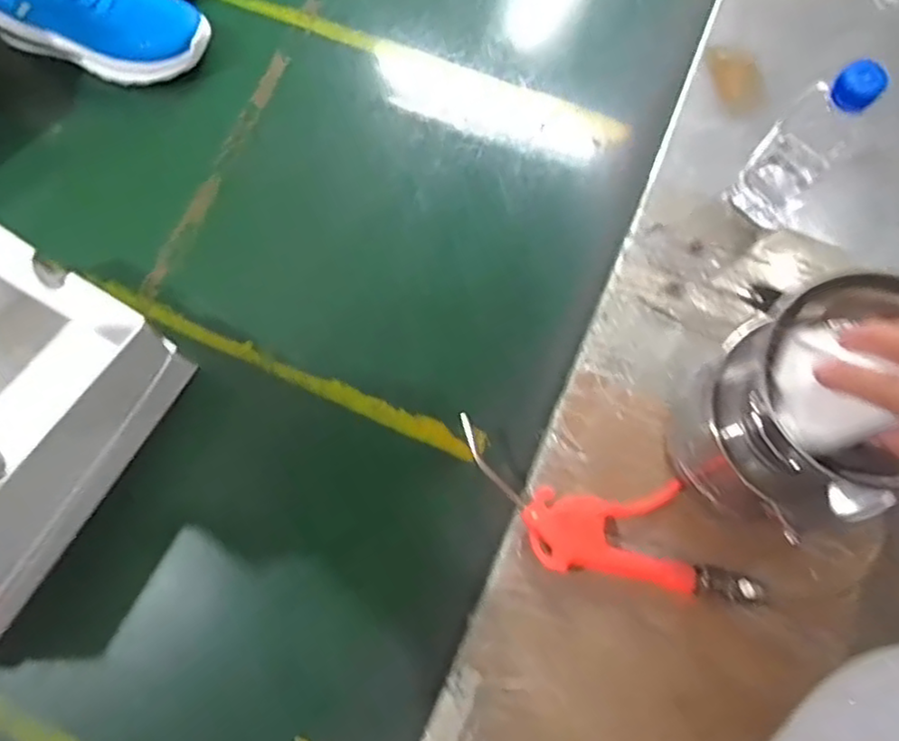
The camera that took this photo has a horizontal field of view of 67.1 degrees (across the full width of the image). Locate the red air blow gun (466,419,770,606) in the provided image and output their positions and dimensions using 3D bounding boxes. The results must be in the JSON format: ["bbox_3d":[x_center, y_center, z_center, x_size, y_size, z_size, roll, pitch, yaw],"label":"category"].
[{"bbox_3d":[0.121,0.116,0.531,0.241,0.025,0.088,13,74,5],"label":"red air blow gun"}]

